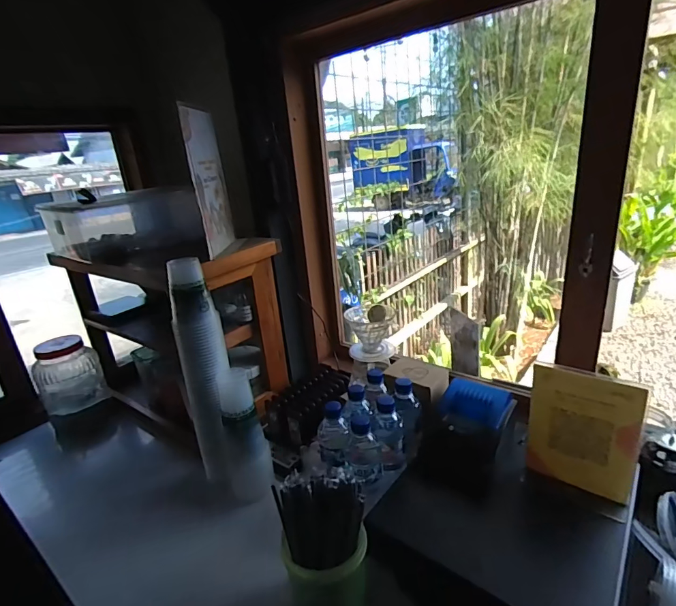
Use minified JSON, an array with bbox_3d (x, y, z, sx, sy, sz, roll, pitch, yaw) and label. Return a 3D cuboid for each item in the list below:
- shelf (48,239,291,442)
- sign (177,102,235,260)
[{"bbox_3d":[-0.419,0.060,1.072,0.565,0.418,0.254,4,23,23],"label":"shelf"},{"bbox_3d":[-0.271,-0.257,0.868,0.009,0.288,0.189,-4,20,4],"label":"sign"}]

